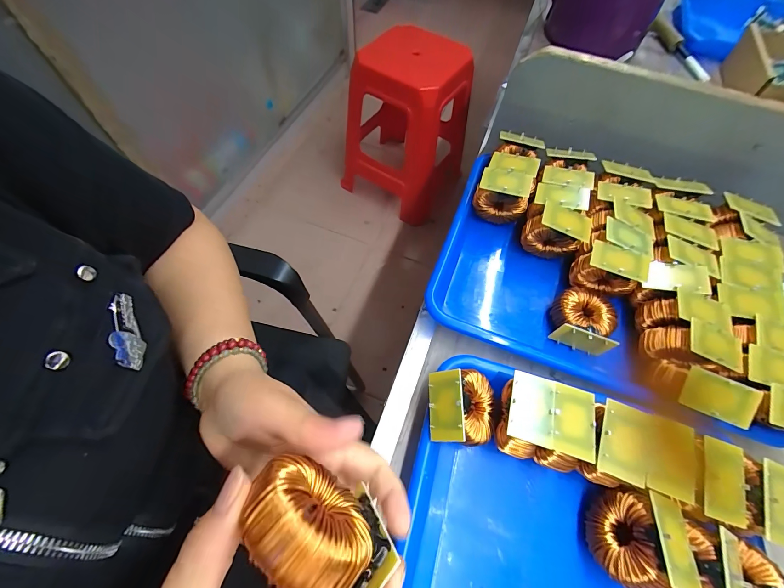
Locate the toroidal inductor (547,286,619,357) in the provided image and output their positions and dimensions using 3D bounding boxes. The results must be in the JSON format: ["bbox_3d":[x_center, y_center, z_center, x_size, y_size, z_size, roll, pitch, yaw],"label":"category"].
[{"bbox_3d":[0.184,0.021,0.324,0.053,0.030,0.058,19,61,7],"label":"toroidal inductor"}]

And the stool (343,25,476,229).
[{"bbox_3d":[0.060,-0.590,1.186,0.373,0.516,0.351,31,65,13],"label":"stool"}]

